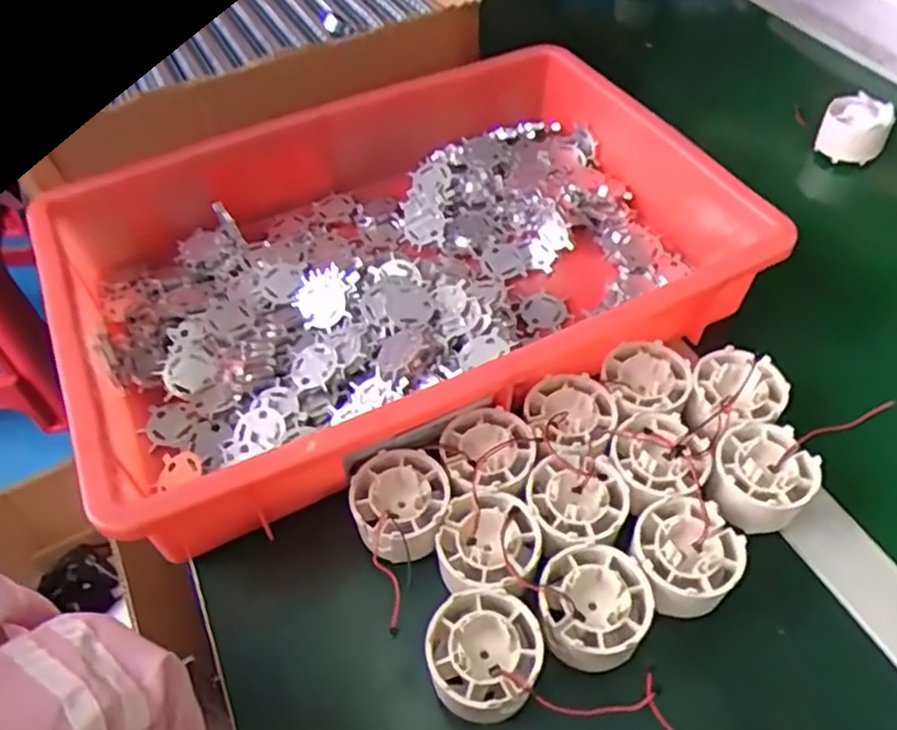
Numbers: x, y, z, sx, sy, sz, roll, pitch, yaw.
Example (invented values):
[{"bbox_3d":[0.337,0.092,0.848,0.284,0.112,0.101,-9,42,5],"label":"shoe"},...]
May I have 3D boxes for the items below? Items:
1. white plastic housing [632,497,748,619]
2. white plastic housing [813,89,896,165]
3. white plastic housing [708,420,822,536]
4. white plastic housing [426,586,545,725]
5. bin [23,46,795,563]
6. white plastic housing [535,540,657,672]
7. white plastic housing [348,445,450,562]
[{"bbox_3d":[0.118,0.102,0.357,0.051,0.045,0.050,-1,50,2],"label":"white plastic housing"},{"bbox_3d":[0.343,-0.199,0.587,0.052,0.039,0.046,24,55,21],"label":"white plastic housing"},{"bbox_3d":[0.167,0.066,0.379,0.049,0.041,0.057,25,56,22],"label":"white plastic housing"},{"bbox_3d":[0.017,0.136,0.324,0.050,0.034,0.052,-1,50,2],"label":"white plastic housing"},{"bbox_3d":[-0.027,-0.081,0.480,0.428,0.077,0.313,-24,53,-16],"label":"bin"},{"bbox_3d":[0.070,0.116,0.336,0.050,0.028,0.055,-1,50,2],"label":"white plastic housing"},{"bbox_3d":[-0.025,0.075,0.377,0.050,0.032,0.053,-5,50,-1],"label":"white plastic housing"}]

